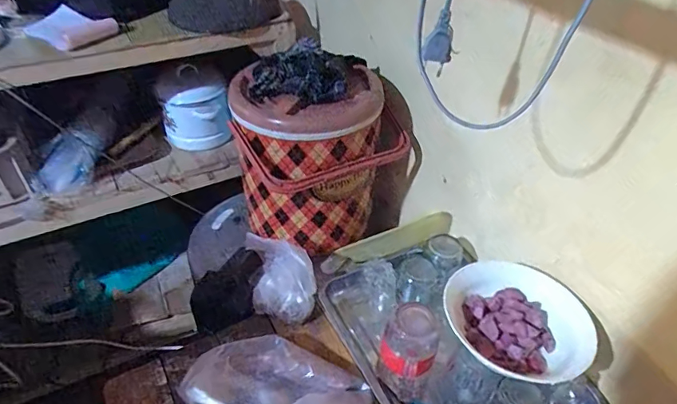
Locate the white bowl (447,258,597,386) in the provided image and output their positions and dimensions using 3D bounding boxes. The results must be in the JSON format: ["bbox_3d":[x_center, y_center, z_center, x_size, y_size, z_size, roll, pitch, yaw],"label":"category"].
[{"bbox_3d":[0.242,0.159,0.620,0.169,0.057,0.181,1,41,-1],"label":"white bowl"}]

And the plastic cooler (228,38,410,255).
[{"bbox_3d":[-0.037,-0.103,0.901,0.293,0.306,0.276,13,42,12],"label":"plastic cooler"}]

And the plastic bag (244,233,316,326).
[{"bbox_3d":[-0.095,0.123,0.761,0.099,0.093,0.132,-8,42,-12],"label":"plastic bag"}]

